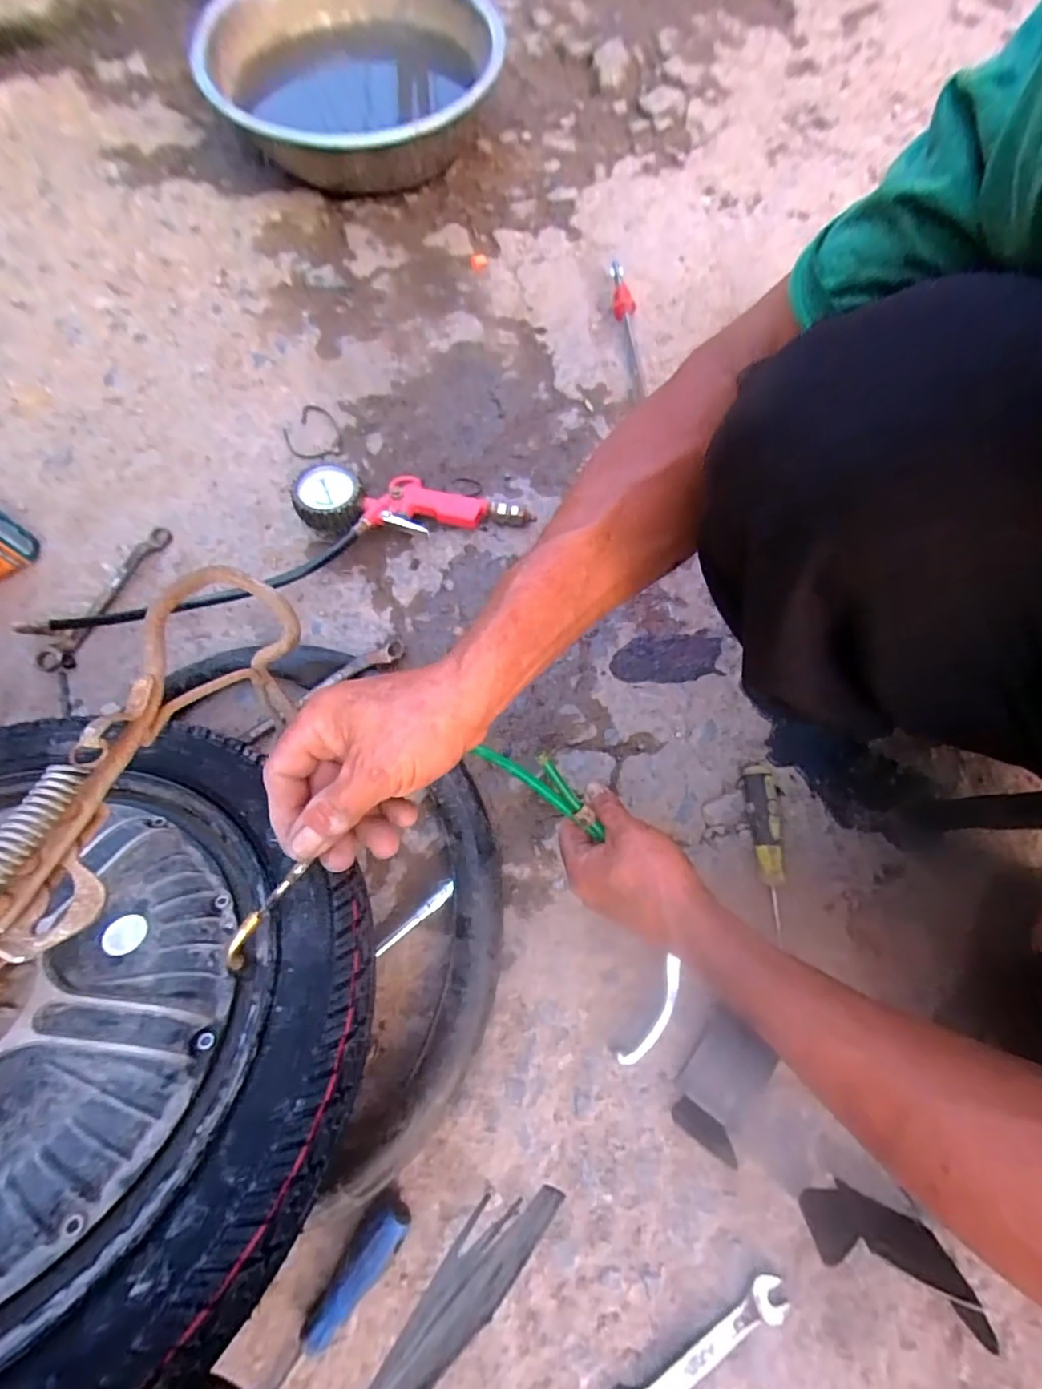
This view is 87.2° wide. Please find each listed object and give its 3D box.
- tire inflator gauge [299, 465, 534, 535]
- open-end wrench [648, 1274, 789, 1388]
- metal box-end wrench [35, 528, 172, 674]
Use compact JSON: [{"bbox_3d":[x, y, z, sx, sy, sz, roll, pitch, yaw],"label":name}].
[{"bbox_3d":[-0.112,-0.203,0.578,0.242,0.038,0.077,1,73,-1],"label":"tire inflator gauge"},{"bbox_3d":[0.128,0.477,0.391,0.152,0.010,0.032,-30,76,-9],"label":"open-end wrench"},{"bbox_3d":[-0.421,-0.098,0.558,0.028,0.012,0.179,29,75,8],"label":"metal box-end wrench"}]

